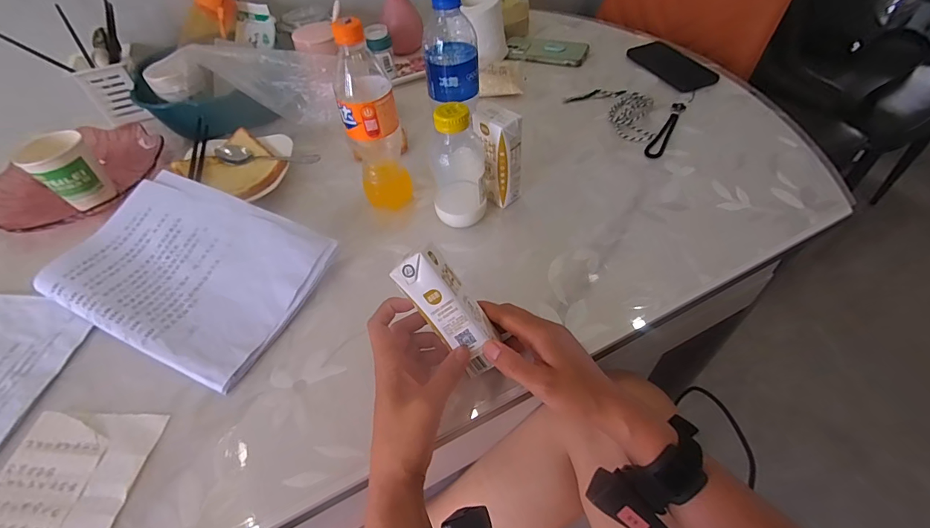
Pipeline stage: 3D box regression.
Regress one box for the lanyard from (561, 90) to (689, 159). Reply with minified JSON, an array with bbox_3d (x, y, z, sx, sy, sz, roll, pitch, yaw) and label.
[{"bbox_3d":[0.257,-0.234,0.635,0.130,0.008,0.178,-31,57,-20],"label":"lanyard"}]

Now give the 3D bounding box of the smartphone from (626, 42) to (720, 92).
[{"bbox_3d":[0.346,-0.338,0.705,0.074,0.014,0.159,-23,55,-14],"label":"smartphone"}]

